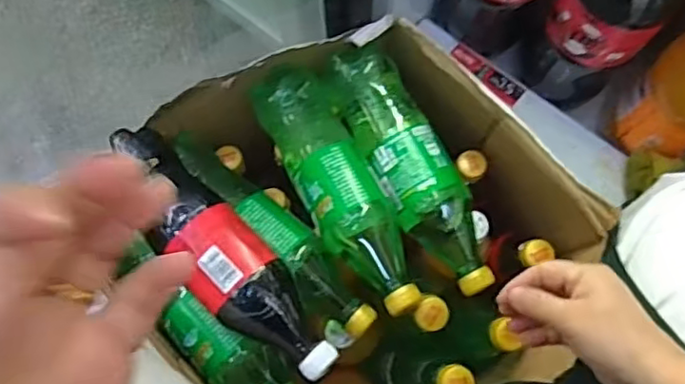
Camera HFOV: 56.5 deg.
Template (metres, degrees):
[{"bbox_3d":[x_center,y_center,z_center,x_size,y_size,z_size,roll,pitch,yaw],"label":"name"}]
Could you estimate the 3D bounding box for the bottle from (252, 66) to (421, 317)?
[{"bbox_3d":[-0.004,-0.006,0.574,0.068,0.056,0.247,-25,76,-5],"label":"bottle"}]

